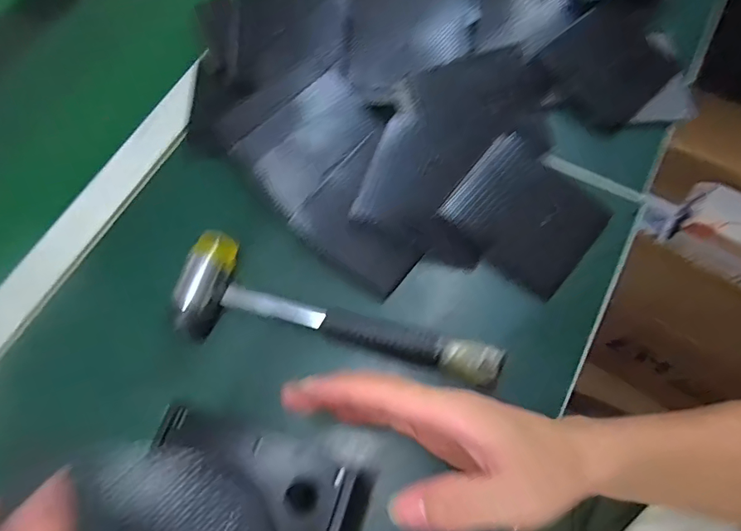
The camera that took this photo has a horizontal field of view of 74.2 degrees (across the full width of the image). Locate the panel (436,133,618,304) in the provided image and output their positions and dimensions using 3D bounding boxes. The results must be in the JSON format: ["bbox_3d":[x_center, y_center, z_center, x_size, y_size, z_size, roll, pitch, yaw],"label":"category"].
[{"bbox_3d":[0.129,-0.043,0.406,0.114,0.004,0.096,42,82,2],"label":"panel"}]

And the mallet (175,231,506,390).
[{"bbox_3d":[-0.023,0.034,0.377,0.244,0.031,0.078,10,68,5],"label":"mallet"}]

